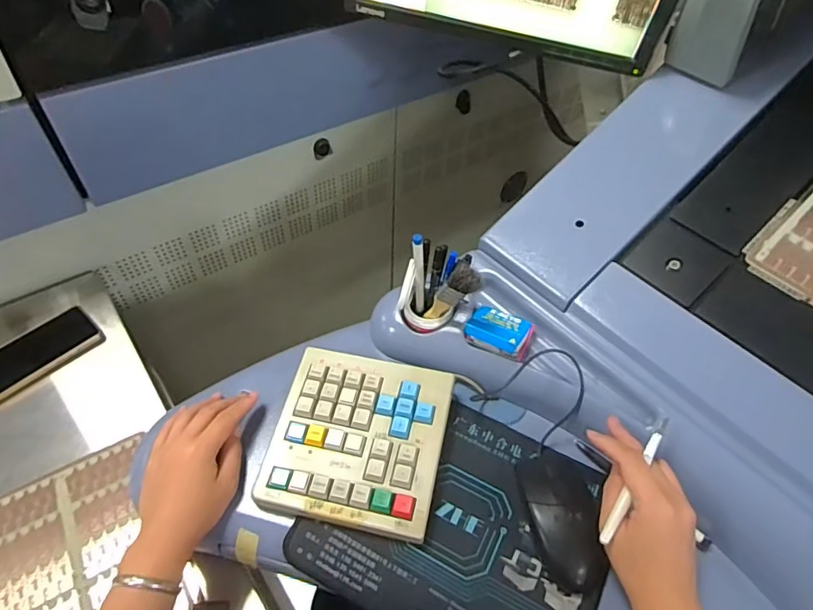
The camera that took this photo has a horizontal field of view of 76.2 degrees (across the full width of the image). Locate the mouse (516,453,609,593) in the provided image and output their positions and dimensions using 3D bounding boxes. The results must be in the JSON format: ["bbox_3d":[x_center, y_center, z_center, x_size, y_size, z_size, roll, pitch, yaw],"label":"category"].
[{"bbox_3d":[0.138,0.183,0.458,0.068,0.030,0.115,4,51,0],"label":"mouse"}]

